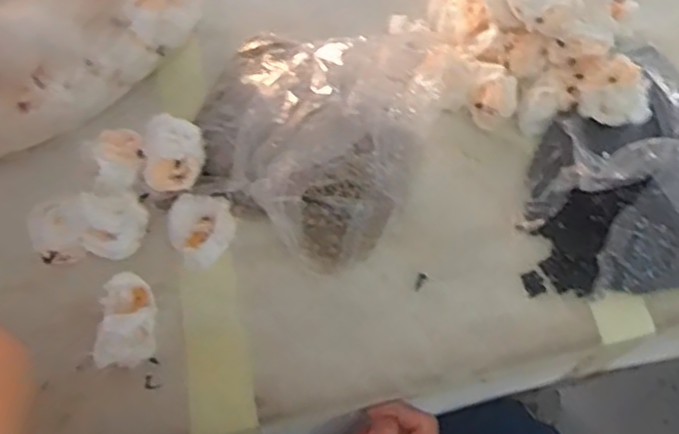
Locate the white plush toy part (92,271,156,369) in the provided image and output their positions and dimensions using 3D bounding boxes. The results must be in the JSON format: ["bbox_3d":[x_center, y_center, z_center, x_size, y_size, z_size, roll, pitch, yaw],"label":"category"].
[{"bbox_3d":[-0.154,0.078,0.487,0.036,0.037,0.063,-3,62,0],"label":"white plush toy part"}]

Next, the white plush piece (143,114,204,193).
[{"bbox_3d":[-0.134,-0.052,0.530,0.044,0.031,0.056,-5,62,-1],"label":"white plush piece"}]

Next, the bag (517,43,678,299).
[{"bbox_3d":[0.246,-0.034,0.519,0.194,0.086,0.164,-9,62,-3],"label":"bag"}]

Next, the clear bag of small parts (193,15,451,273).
[{"bbox_3d":[-0.024,-0.088,0.553,0.195,0.062,0.223,21,65,12],"label":"clear bag of small parts"}]

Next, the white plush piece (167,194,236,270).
[{"bbox_3d":[-0.107,0.012,0.523,0.049,0.028,0.058,-21,64,-9],"label":"white plush piece"}]

